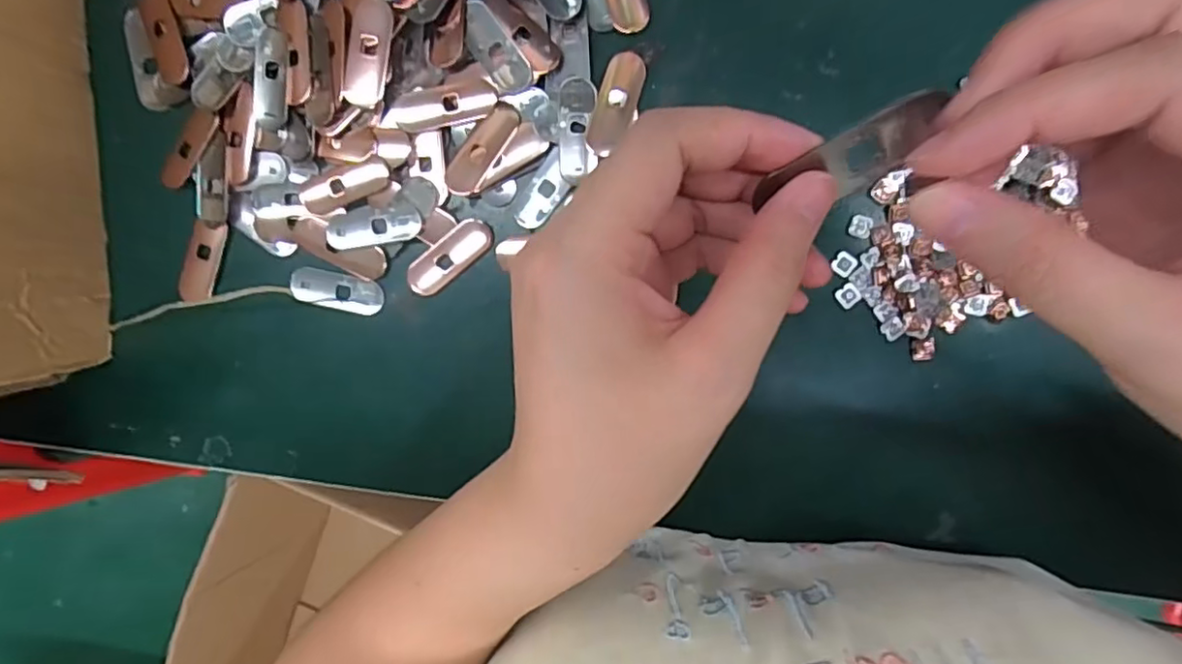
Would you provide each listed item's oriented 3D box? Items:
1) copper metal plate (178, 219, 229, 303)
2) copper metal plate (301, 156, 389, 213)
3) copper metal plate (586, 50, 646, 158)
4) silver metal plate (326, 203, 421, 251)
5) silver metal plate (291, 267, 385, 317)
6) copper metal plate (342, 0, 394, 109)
[{"bbox_3d":[-0.207,-0.037,0.324,0.018,0.004,0.043,20,96,3],"label":"copper metal plate"},{"bbox_3d":[-0.125,-0.074,0.311,0.051,0.005,0.016,-19,93,6],"label":"copper metal plate"},{"bbox_3d":[0.013,-0.111,0.297,0.018,0.004,0.049,19,96,3],"label":"copper metal plate"},{"bbox_3d":[-0.111,-0.054,0.313,0.049,0.004,0.018,-11,94,6],"label":"silver metal plate"},{"bbox_3d":[-0.133,-0.021,0.322,0.049,0.006,0.019,12,96,4],"label":"silver metal plate"},{"bbox_3d":[-0.107,-0.135,0.295,0.018,0.004,0.050,14,96,3],"label":"copper metal plate"}]

